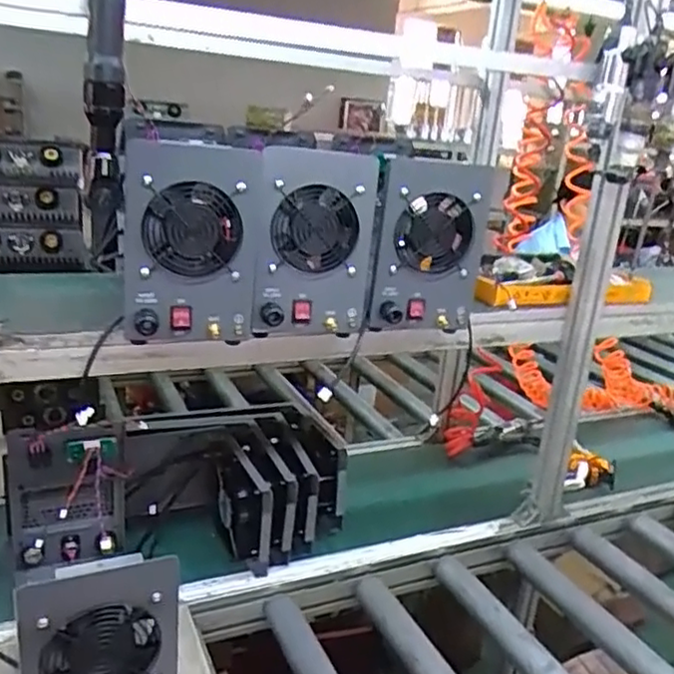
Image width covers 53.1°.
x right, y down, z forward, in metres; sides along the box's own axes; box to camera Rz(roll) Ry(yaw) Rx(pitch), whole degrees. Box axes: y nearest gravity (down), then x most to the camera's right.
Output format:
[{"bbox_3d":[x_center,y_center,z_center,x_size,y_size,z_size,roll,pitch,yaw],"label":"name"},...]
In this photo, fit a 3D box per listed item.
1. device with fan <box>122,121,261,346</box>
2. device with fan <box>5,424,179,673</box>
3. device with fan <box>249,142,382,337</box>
[{"bbox_3d":[-0.190,-0.124,0.848,0.172,0.232,0.141,1,18,-14],"label":"device with fan"},{"bbox_3d":[-0.316,0.277,0.837,0.149,0.236,0.397,-3,19,-27],"label":"device with fan"},{"bbox_3d":[-0.038,-0.122,0.875,0.153,0.218,0.085,2,18,-12],"label":"device with fan"}]

